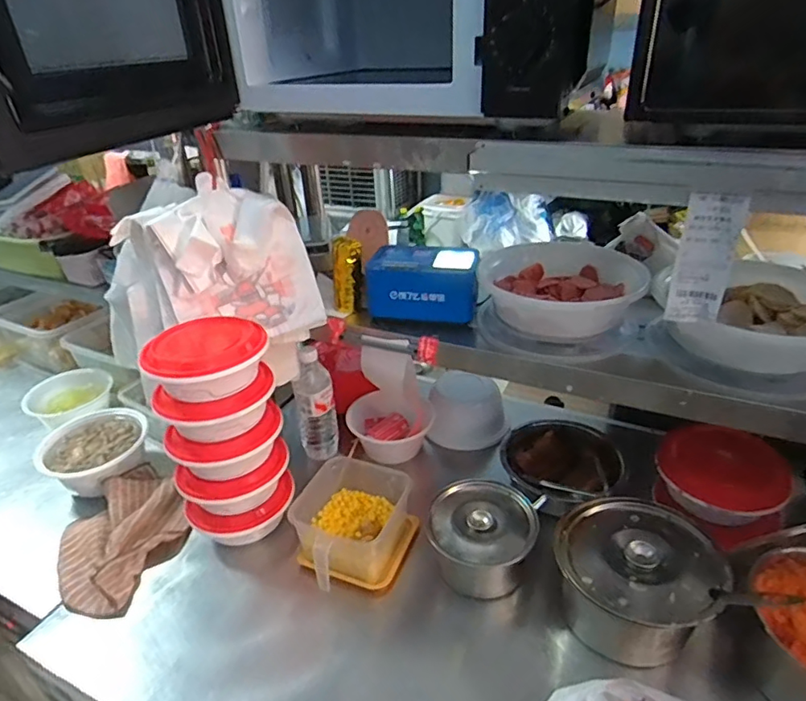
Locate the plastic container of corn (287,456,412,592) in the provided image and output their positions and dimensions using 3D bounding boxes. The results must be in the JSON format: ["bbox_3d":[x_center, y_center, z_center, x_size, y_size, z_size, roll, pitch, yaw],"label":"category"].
[{"bbox_3d":[-0.074,0.256,0.799,0.154,0.083,0.180,8,32,18],"label":"plastic container of corn"}]

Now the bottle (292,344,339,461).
[{"bbox_3d":[-0.159,0.101,0.976,0.069,0.224,0.056,-9,31,-11],"label":"bottle"}]

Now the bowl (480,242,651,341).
[{"bbox_3d":[0.227,-0.092,0.786,0.231,0.069,0.221,-2,31,1],"label":"bowl"}]

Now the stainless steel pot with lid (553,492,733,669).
[{"bbox_3d":[0.293,0.297,0.683,0.196,0.122,0.183,12,34,24],"label":"stainless steel pot with lid"}]

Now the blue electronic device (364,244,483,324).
[{"bbox_3d":[0.037,-0.109,0.858,0.176,0.086,0.122,7,32,15],"label":"blue electronic device"}]

